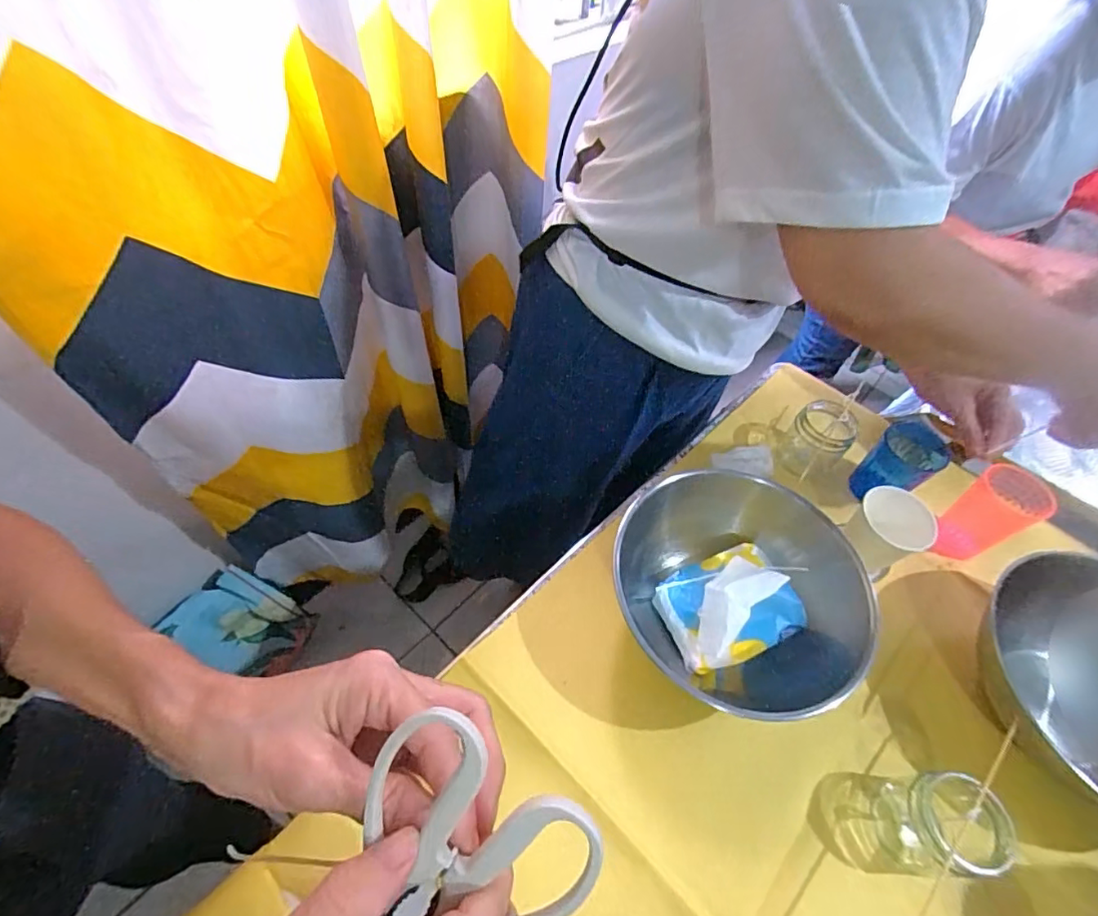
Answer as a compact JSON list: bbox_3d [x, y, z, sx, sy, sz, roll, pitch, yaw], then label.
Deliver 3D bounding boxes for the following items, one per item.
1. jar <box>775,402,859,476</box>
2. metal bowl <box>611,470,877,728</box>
[{"bbox_3d":[0.331,-0.023,0.680,0.065,0.092,0.061,2,54,-3],"label":"jar"},{"bbox_3d":[0.199,0.127,0.544,0.226,0.102,0.228,2,54,-3],"label":"metal bowl"}]

